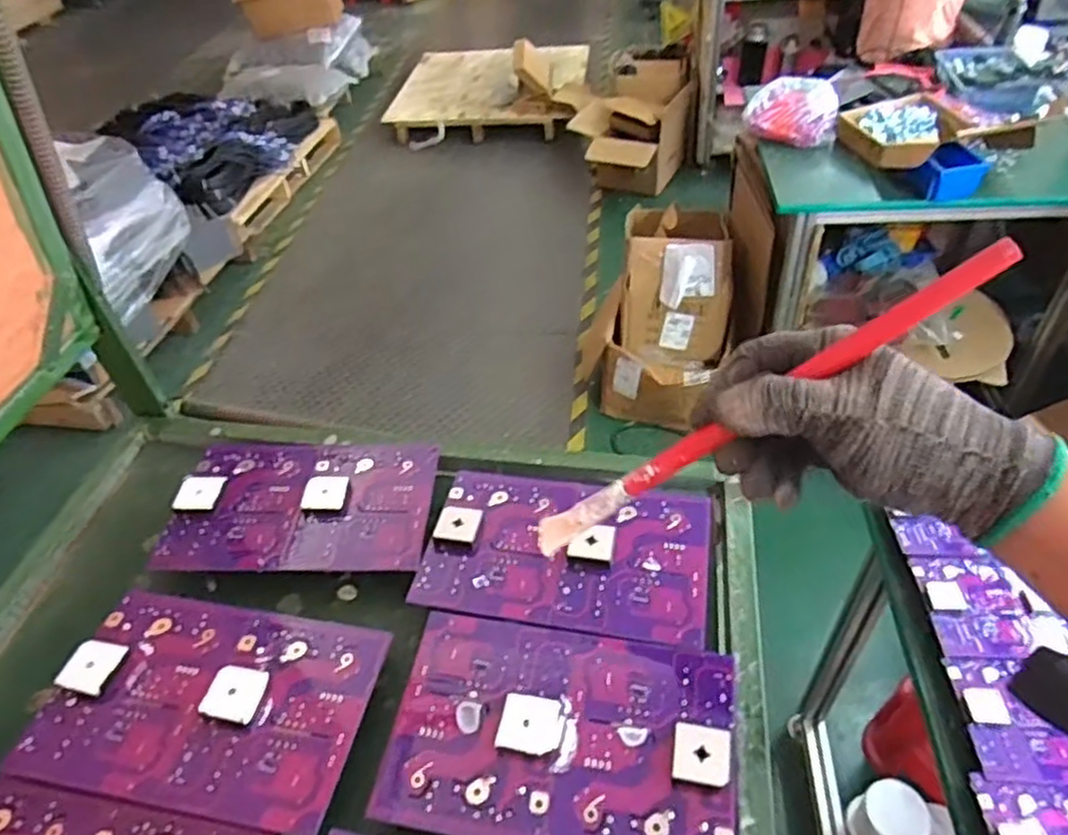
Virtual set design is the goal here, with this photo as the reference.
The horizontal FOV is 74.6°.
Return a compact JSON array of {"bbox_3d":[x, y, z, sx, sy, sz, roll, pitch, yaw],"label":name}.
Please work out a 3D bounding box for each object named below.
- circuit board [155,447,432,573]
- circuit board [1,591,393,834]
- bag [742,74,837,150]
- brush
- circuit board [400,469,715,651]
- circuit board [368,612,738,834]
[{"bbox_3d":[-0.179,0.064,0.552,0.196,0.015,0.127,0,44,1],"label":"circuit board"},{"bbox_3d":[-0.204,0.176,0.442,0.194,0.020,0.124,5,46,11],"label":"circuit board"},{"bbox_3d":[0.593,-0.711,1.617,0.204,0.091,0.176,8,47,14],"label":"bag"},{"bbox_3d":[0.107,0.002,0.374,0.285,0.017,0.019,-36,37,27],"label":"brush"},{"bbox_3d":[0.025,0.091,0.512,0.200,0.016,0.139,4,42,10],"label":"circuit board"},{"bbox_3d":[0.016,0.185,0.414,0.198,0.016,0.126,5,46,11],"label":"circuit board"}]

